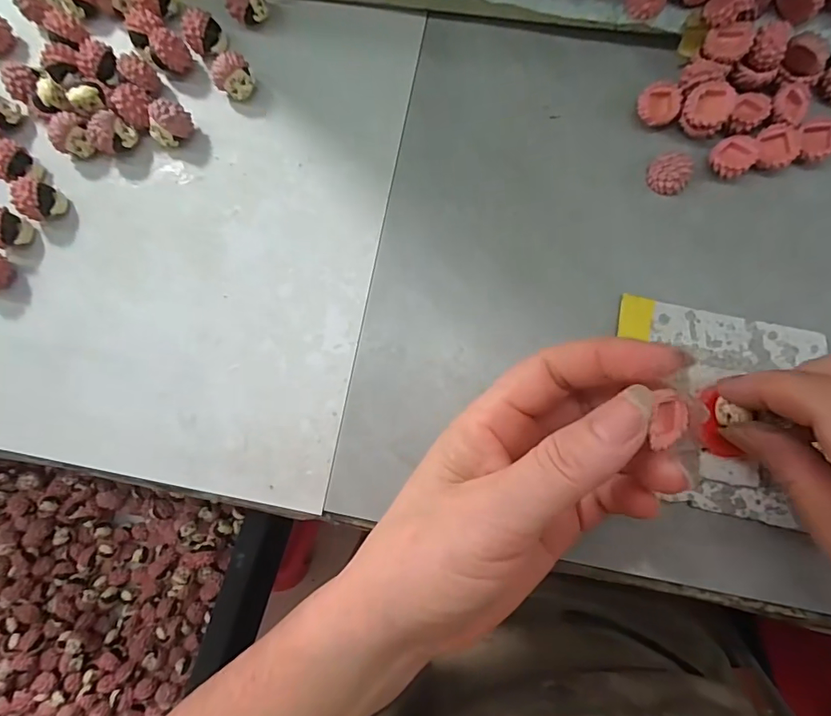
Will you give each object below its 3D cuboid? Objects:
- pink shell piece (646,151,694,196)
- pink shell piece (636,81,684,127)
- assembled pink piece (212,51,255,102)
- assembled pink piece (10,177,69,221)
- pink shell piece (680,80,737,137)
[{"bbox_3d":[0.125,-0.090,0.225,0.020,0.010,0.017,22,82,6],"label":"pink shell piece"},{"bbox_3d":[0.121,-0.126,0.230,0.020,0.010,0.020,0,80,2],"label":"pink shell piece"},{"bbox_3d":[-0.094,-0.145,0.241,0.020,0.020,0.015,-32,81,-3],"label":"assembled pink piece"},{"bbox_3d":[-0.192,-0.080,0.235,0.014,0.020,0.019,27,83,6],"label":"assembled pink piece"},{"bbox_3d":[0.140,-0.120,0.222,0.022,0.011,0.022,23,104,20],"label":"pink shell piece"}]

